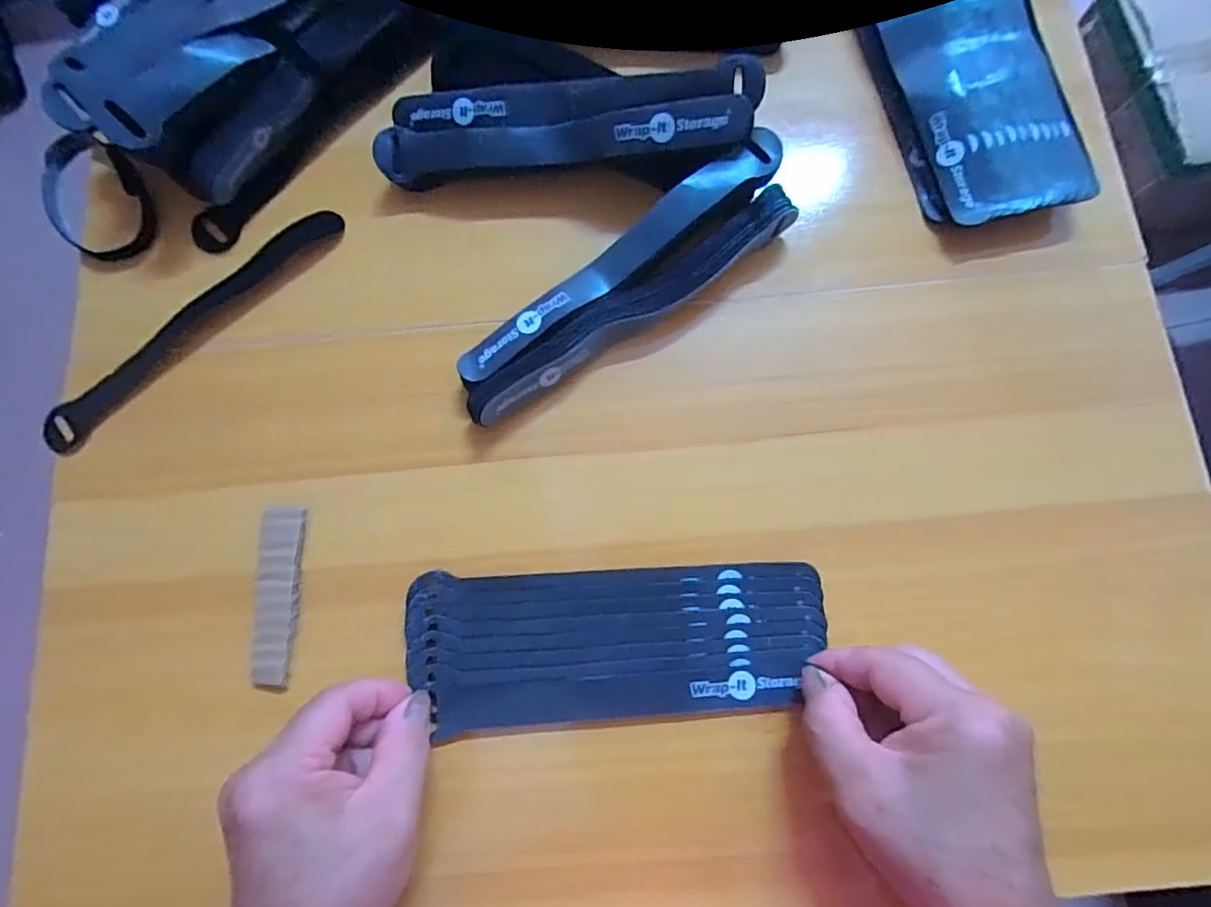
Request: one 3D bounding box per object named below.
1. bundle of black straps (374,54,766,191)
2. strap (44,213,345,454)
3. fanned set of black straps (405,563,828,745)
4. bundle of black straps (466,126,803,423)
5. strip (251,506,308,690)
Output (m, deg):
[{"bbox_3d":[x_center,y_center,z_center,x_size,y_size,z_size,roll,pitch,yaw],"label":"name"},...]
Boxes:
[{"bbox_3d":[-0.022,-0.174,0.307,0.197,0.051,0.043,2,78,2],"label":"bundle of black straps"},{"bbox_3d":[-0.228,-0.072,0.315,0.194,0.007,0.022,-43,81,-7],"label":"strap"},{"bbox_3d":[0.006,0.092,0.276,0.195,0.015,0.070,-4,78,2],"label":"fanned set of black straps"},{"bbox_3d":[0.009,-0.088,0.297,0.195,0.041,0.045,-33,79,-6],"label":"bundle of black straps"},{"bbox_3d":[-0.163,0.069,0.280,0.019,0.010,0.085,0,78,1],"label":"strip"}]

